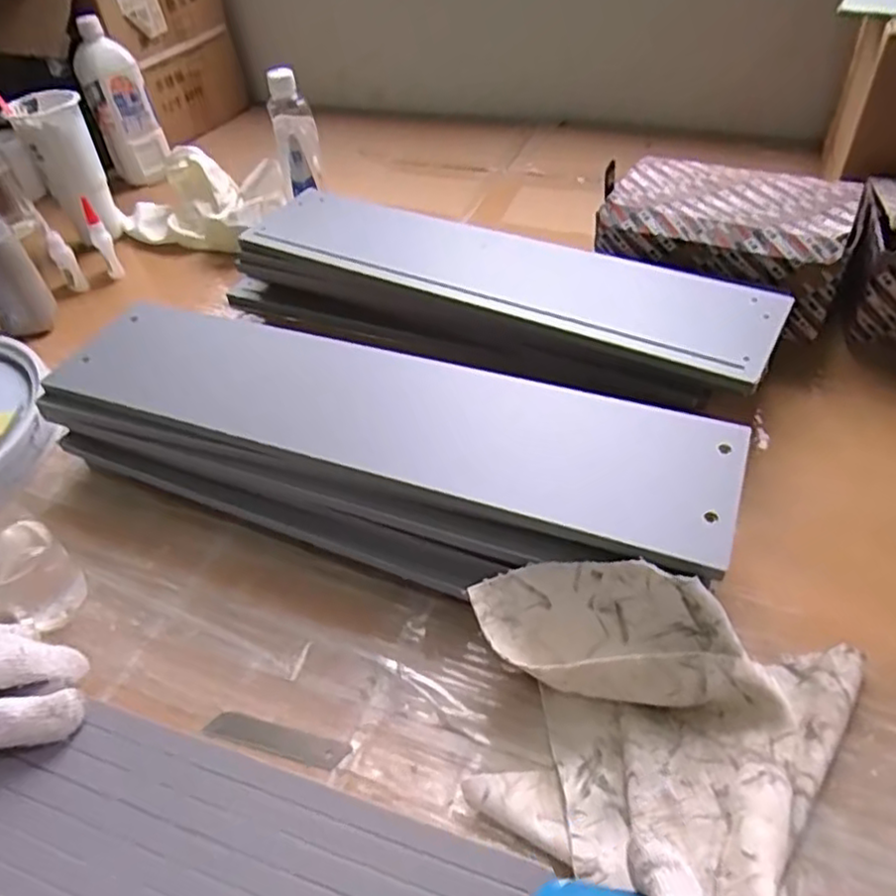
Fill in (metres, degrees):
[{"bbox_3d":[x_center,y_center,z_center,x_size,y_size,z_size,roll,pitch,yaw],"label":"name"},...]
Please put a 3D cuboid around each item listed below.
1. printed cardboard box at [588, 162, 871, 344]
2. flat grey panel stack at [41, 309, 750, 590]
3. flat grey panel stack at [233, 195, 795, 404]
[{"bbox_3d":[0.293,-0.211,0.728,0.241,0.117,0.182,29,54,30],"label":"printed cardboard box"},{"bbox_3d":[-0.065,0.004,0.571,0.536,0.102,0.151,14,48,20],"label":"flat grey panel stack"},{"bbox_3d":[0.027,-0.163,0.727,0.574,0.089,0.135,21,50,24],"label":"flat grey panel stack"}]

